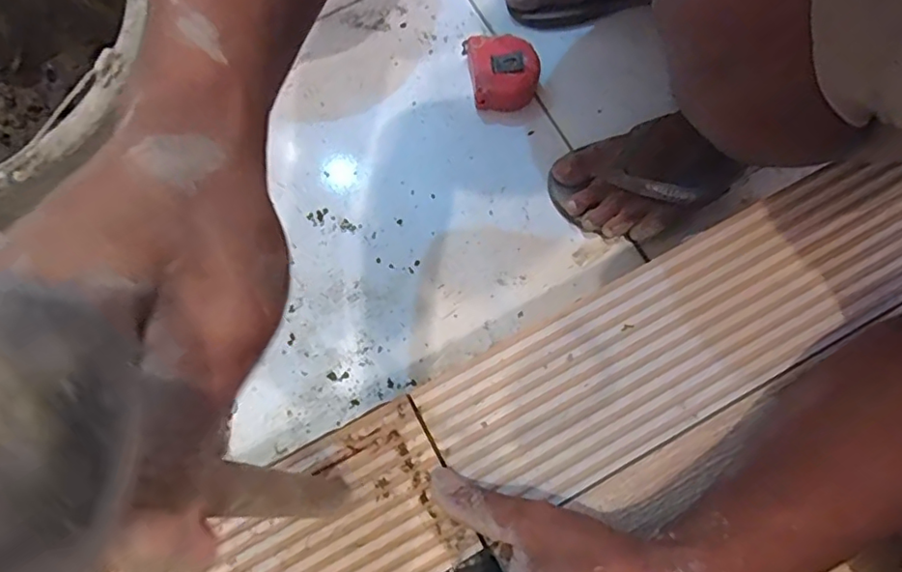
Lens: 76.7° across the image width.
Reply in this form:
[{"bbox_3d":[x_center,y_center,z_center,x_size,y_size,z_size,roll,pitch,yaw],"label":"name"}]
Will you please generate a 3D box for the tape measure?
[{"bbox_3d":[0.055,-0.230,0.611,0.073,0.041,0.080,-16,76,-4],"label":"tape measure"}]

